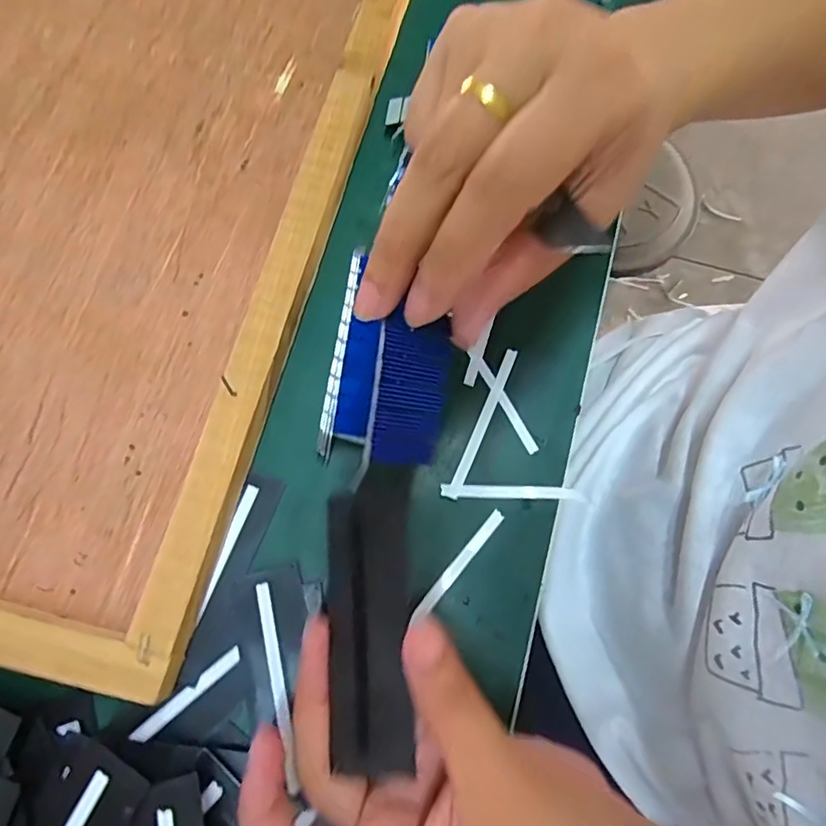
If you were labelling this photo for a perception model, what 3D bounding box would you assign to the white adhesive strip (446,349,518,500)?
[{"bbox_3d":[0.033,0.004,0.262,0.005,0.005,0.077,24,75,3],"label":"white adhesive strip"}]

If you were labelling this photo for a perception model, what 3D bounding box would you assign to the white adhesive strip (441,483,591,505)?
[{"bbox_3d":[0.047,0.036,0.254,0.067,0.005,0.007,1,75,-3],"label":"white adhesive strip"}]

